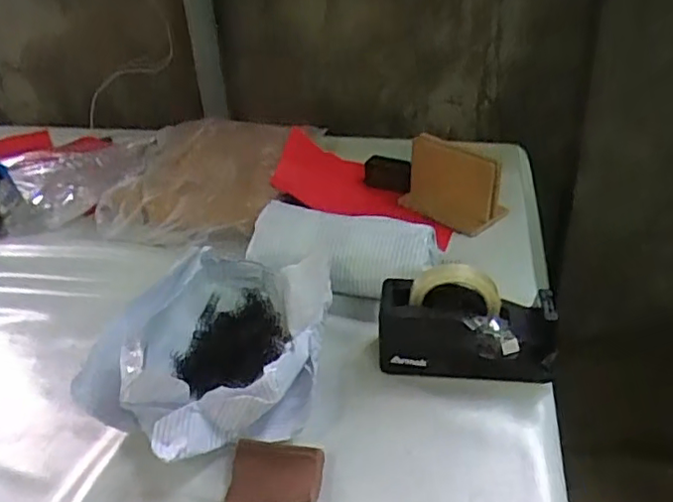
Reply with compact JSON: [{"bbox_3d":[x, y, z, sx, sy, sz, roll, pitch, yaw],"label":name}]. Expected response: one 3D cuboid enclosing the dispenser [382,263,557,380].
[{"bbox_3d":[0.151,0.083,0.717,0.198,0.119,0.072,1,34,8],"label":"dispenser"}]

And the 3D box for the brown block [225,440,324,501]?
[{"bbox_3d":[-0.060,0.227,0.613,0.088,0.019,0.084,-2,34,5],"label":"brown block"}]

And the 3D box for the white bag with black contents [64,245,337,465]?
[{"bbox_3d":[-0.142,0.111,0.723,0.239,0.100,0.291,2,34,9],"label":"white bag with black contents"}]

